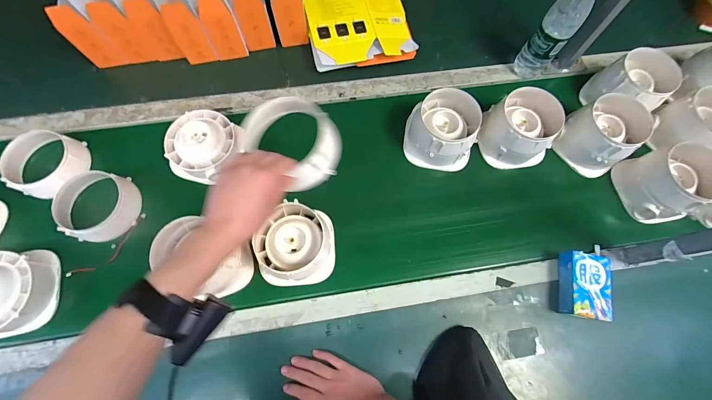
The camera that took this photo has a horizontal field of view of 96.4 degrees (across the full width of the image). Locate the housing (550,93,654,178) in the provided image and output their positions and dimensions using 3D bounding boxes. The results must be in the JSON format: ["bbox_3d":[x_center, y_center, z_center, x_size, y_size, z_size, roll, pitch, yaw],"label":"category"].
[{"bbox_3d":[0.498,-0.133,0.638,0.139,0.109,0.133,1,72,-2],"label":"housing"}]

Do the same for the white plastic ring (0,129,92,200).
[{"bbox_3d":[-0.587,-0.070,0.607,0.128,0.047,0.123,1,72,-2],"label":"white plastic ring"}]

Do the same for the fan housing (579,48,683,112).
[{"bbox_3d":[0.582,-0.243,0.685,0.116,0.102,0.098,18,72,4],"label":"fan housing"}]

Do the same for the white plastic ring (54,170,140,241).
[{"bbox_3d":[-0.475,0.009,0.586,0.126,0.044,0.128,1,70,-2],"label":"white plastic ring"}]

